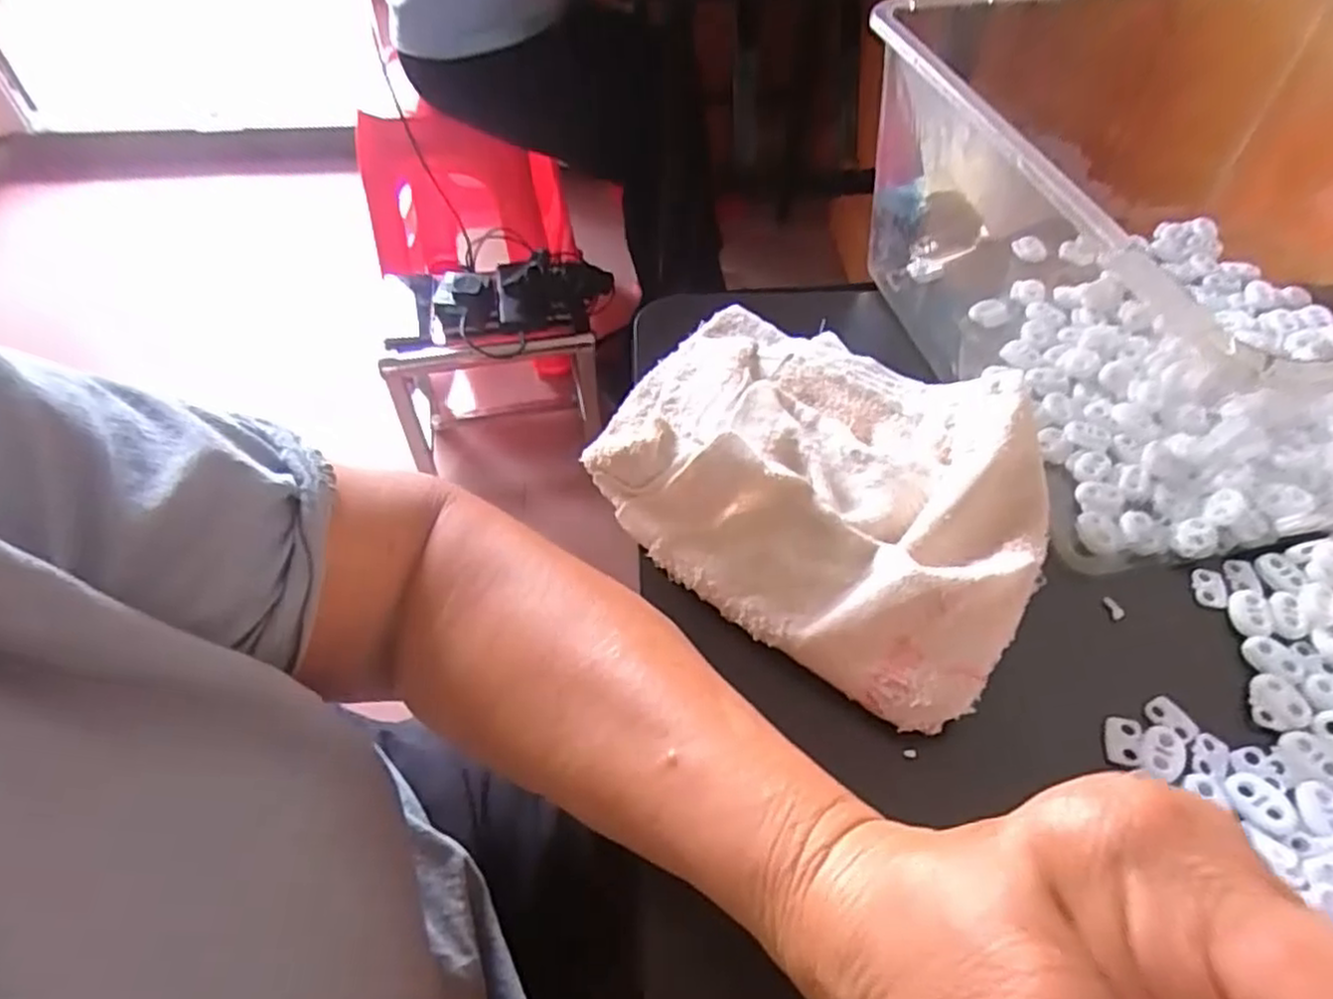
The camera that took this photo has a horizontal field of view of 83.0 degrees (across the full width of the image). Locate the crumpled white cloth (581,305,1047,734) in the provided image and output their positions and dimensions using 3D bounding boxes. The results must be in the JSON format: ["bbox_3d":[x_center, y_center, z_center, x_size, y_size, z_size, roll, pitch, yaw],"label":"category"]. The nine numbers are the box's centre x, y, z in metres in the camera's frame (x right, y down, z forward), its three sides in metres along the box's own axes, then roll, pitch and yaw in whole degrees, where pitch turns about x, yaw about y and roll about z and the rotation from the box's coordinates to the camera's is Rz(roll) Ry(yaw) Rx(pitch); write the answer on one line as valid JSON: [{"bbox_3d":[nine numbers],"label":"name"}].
[{"bbox_3d":[0.070,-0.023,0.345,0.211,0.041,0.171,31,57,23],"label":"crumpled white cloth"}]

